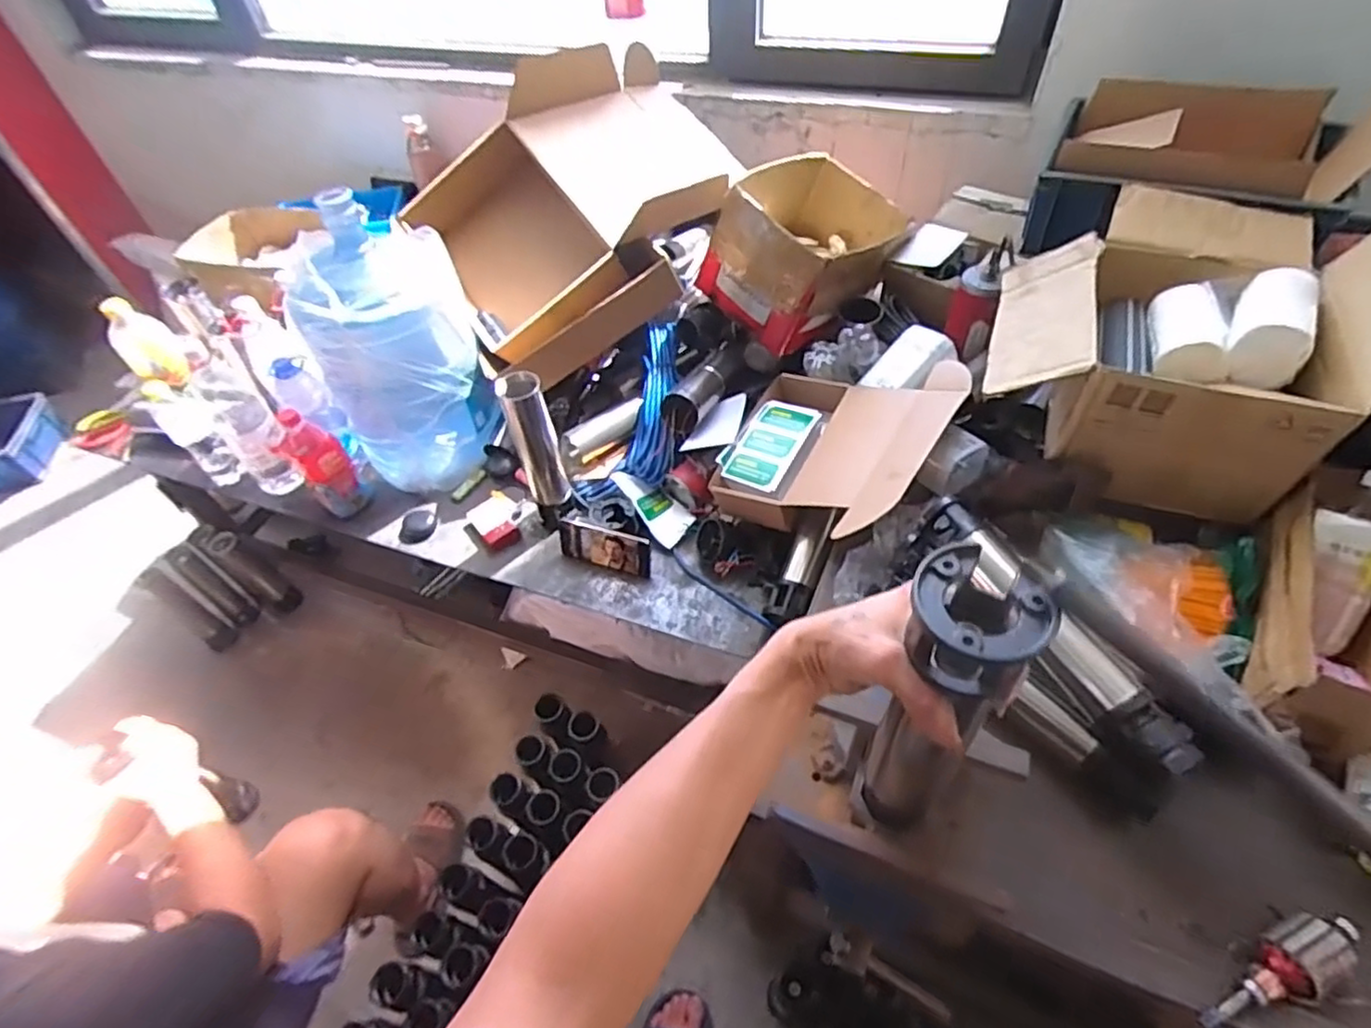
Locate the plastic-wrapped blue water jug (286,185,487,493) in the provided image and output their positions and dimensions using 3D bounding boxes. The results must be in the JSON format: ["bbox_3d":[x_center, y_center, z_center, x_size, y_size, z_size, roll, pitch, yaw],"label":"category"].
[{"bbox_3d":[-0.490,-0.278,1.154,0.273,0.440,0.241,-22,53,-13],"label":"plastic-wrapped blue water jug"}]

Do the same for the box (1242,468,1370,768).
[{"bbox_3d":[0.717,0.095,0.736,0.120,0.115,0.312,23,66,11],"label":"box"}]

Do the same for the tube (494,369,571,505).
[{"bbox_3d":[-0.238,-0.112,1.078,0.065,0.237,0.053,-15,52,-7],"label":"tube"}]

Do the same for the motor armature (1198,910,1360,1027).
[{"bbox_3d":[0.550,0.425,0.623,0.166,0.041,0.051,-27,54,-16],"label":"motor armature"}]

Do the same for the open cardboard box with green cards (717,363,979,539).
[{"bbox_3d":[0.225,-0.109,1.025,0.329,0.070,0.343,12,56,46],"label":"open cardboard box with green cards"}]

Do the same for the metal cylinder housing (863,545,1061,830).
[{"bbox_3d":[0.180,0.159,0.492,0.069,0.338,0.065,8,49,14],"label":"metal cylinder housing"}]

